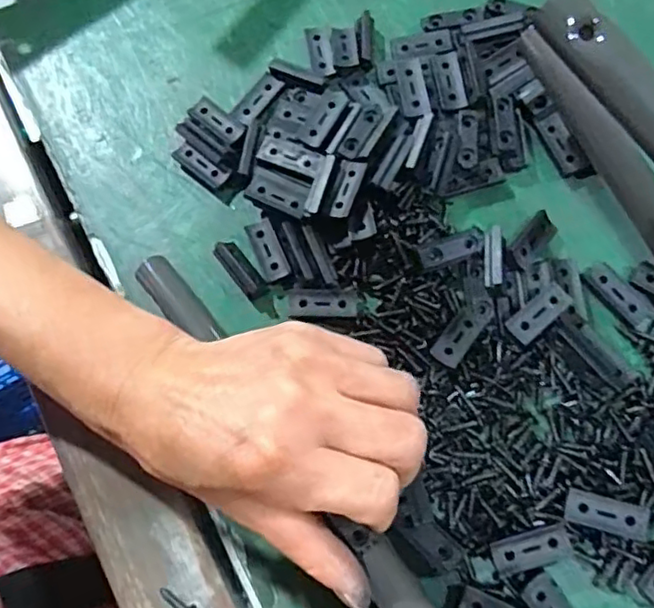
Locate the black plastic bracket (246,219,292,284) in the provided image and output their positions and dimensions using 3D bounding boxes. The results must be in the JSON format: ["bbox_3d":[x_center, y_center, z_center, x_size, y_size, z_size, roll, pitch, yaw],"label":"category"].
[{"bbox_3d":[-0.031,-0.028,0.333,0.014,0.004,0.034,-24,73,-3],"label":"black plastic bracket"}]

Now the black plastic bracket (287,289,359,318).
[{"bbox_3d":[-0.002,0.000,0.321,0.036,0.004,0.015,-2,73,4],"label":"black plastic bracket"}]

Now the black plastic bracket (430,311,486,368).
[{"bbox_3d":[0.064,0.017,0.305,0.015,0.004,0.033,40,59,13],"label":"black plastic bracket"}]

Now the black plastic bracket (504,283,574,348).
[{"bbox_3d":[0.105,0.005,0.308,0.035,0.004,0.015,-38,81,-9],"label":"black plastic bracket"}]

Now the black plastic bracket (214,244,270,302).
[{"bbox_3d":[-0.045,-0.017,0.330,0.012,0.009,0.035,-38,74,-7],"label":"black plastic bracket"}]

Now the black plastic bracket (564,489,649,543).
[{"bbox_3d":[0.123,0.093,0.276,0.034,0.004,0.015,13,68,10],"label":"black plastic bracket"}]

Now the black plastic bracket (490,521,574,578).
[{"bbox_3d":[0.090,0.108,0.274,0.035,0.004,0.015,-16,78,-5],"label":"black plastic bracket"}]

